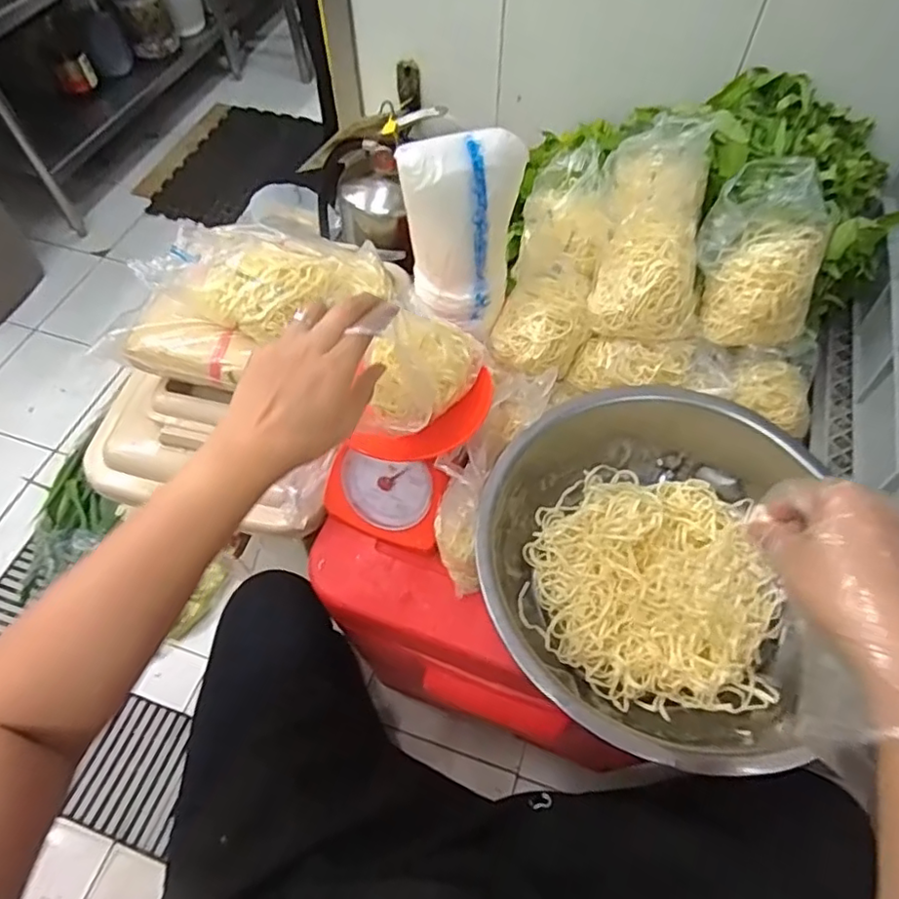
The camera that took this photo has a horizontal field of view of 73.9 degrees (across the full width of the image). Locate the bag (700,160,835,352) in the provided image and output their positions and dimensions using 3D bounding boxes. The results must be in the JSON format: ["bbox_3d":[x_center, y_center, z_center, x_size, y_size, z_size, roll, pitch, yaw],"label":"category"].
[{"bbox_3d":[0.333,-0.208,0.643,0.120,0.083,0.188,8,94,31],"label":"bag"}]

